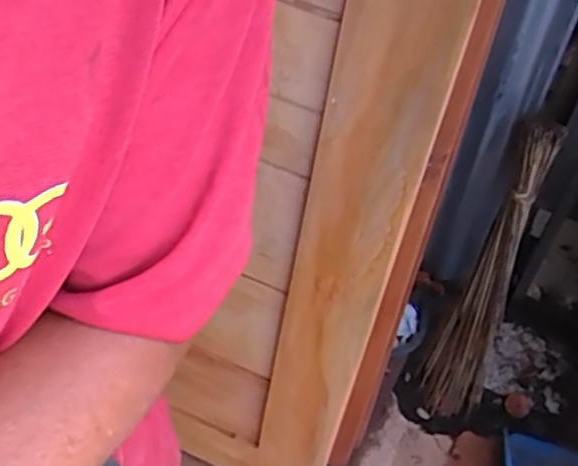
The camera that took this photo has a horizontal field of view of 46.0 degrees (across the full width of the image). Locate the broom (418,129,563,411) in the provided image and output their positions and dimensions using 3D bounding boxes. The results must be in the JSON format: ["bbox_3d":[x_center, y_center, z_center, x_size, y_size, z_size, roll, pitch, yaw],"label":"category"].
[{"bbox_3d":[0.382,0.099,1.303,0.122,0.661,0.061,18,30,11],"label":"broom"}]

